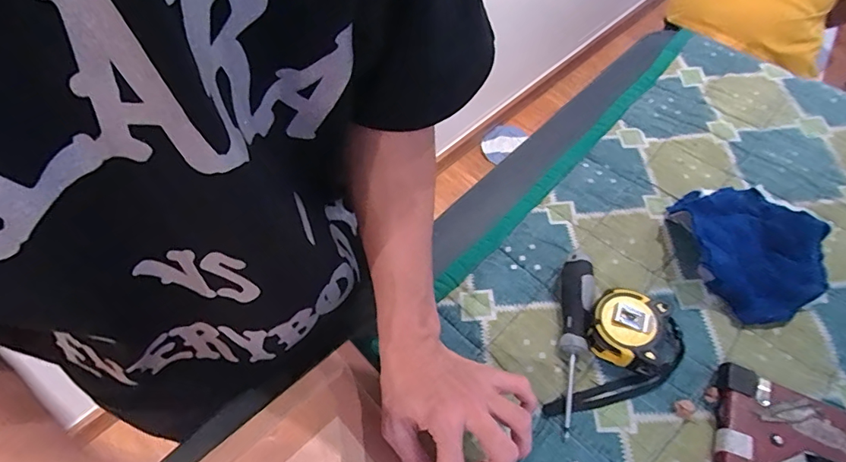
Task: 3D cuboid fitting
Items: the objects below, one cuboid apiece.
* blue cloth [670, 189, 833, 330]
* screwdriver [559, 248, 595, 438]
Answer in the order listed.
[{"bbox_3d":[0.324,0.013,0.471,0.129,0.037,0.151,-6,57,-2],"label":"blue cloth"},{"bbox_3d":[0.142,0.095,0.435,0.030,0.028,0.167,6,57,6],"label":"screwdriver"}]

